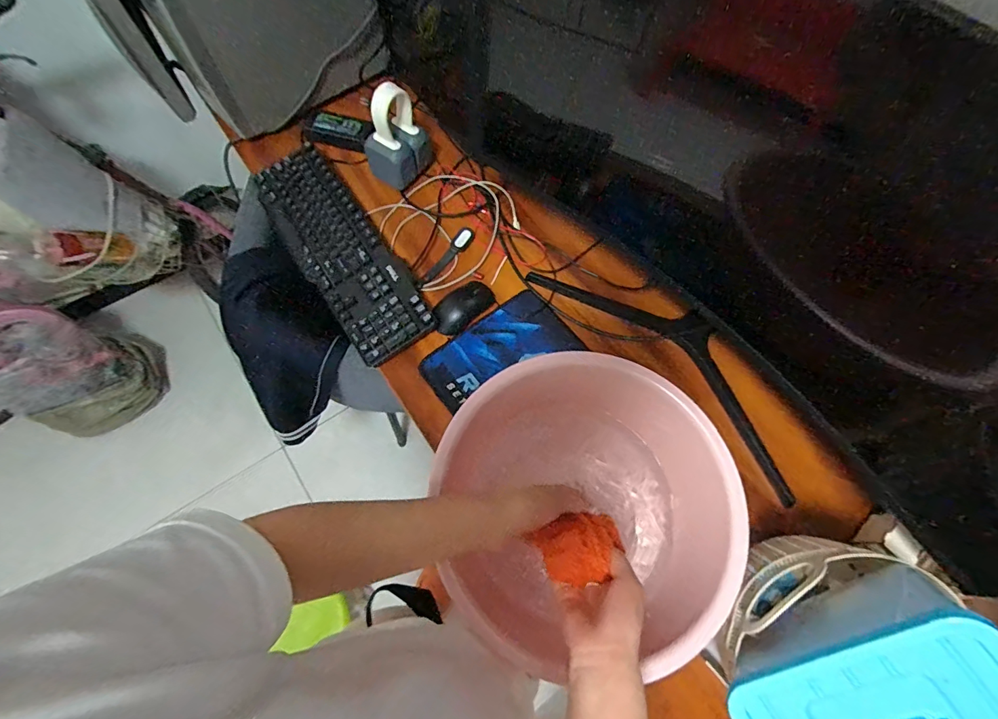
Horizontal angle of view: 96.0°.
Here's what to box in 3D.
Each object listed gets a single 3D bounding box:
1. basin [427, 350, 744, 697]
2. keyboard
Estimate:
[{"bbox_3d":[0.095,0.163,0.566,0.356,0.161,0.310,13,68,3],"label":"basin"},{"bbox_3d":[-0.268,-0.188,0.743,0.134,0.040,0.439,-33,73,-14],"label":"keyboard"}]

